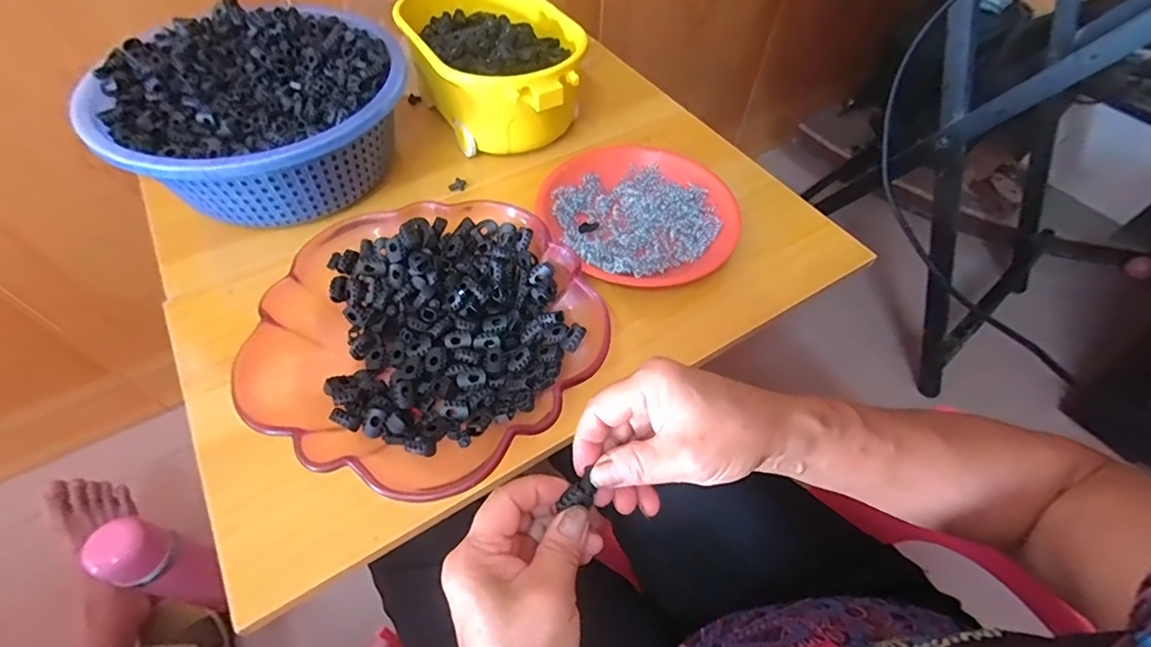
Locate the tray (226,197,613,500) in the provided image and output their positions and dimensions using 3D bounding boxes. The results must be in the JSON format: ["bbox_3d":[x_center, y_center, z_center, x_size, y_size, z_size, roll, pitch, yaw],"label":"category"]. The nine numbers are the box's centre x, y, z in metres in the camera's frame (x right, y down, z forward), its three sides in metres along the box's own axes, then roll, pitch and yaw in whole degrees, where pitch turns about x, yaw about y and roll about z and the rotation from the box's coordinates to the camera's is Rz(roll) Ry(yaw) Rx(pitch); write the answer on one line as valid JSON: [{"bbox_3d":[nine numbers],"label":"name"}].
[{"bbox_3d":[-0.108,0.004,0.396,0.243,0.054,0.241,23,57,14],"label":"tray"}]

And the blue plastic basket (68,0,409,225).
[{"bbox_3d":[-0.302,-0.209,0.501,0.244,0.092,0.269,39,62,23],"label":"blue plastic basket"}]

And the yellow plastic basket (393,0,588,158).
[{"bbox_3d":[-0.093,-0.295,0.581,0.174,0.093,0.245,-19,58,-14],"label":"yellow plastic basket"}]

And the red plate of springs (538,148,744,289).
[{"bbox_3d":[0.064,-0.110,0.517,0.178,0.030,0.186,1,55,-1],"label":"red plate of springs"}]

